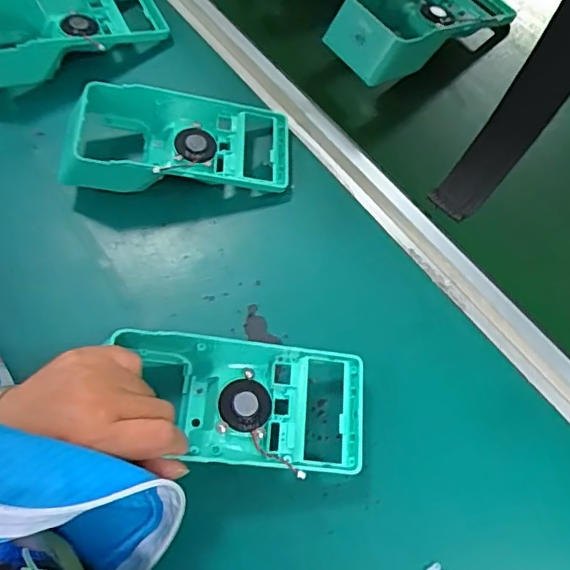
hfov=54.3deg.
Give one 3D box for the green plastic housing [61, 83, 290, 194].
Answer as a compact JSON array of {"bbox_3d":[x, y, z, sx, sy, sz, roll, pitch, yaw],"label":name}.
[{"bbox_3d":[-0.090,-0.120,0.467,0.187,0.049,0.090,0,64,1],"label":"green plastic housing"}]

